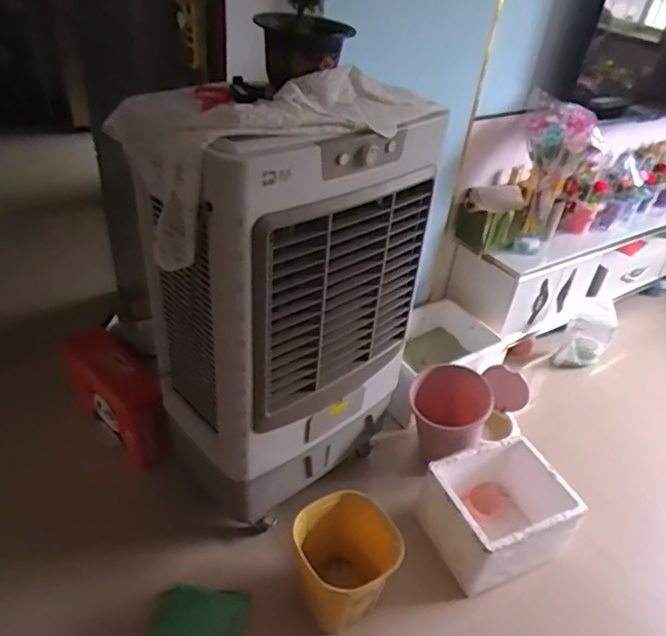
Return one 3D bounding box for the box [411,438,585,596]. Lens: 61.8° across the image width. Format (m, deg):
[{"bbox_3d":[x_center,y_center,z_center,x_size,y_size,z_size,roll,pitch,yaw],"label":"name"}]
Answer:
[{"bbox_3d":[0.451,0.550,1.577,0.368,0.222,0.299,-11,40,-22],"label":"box"}]

